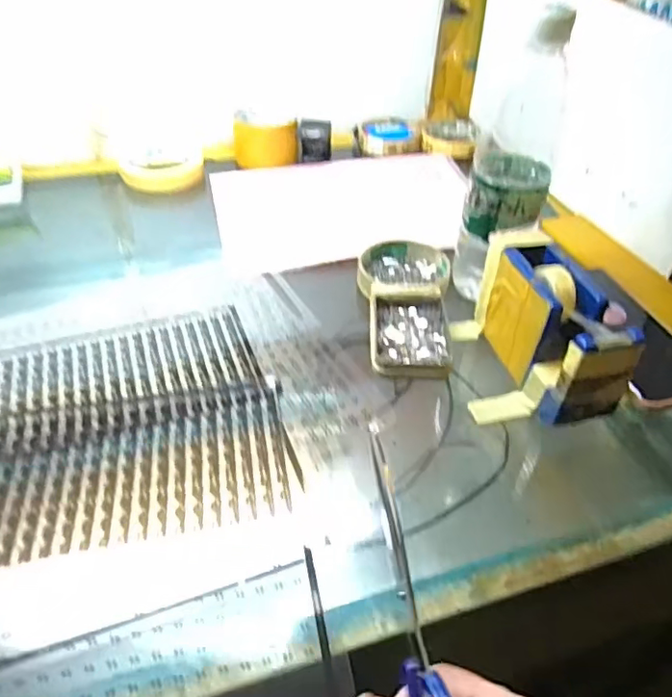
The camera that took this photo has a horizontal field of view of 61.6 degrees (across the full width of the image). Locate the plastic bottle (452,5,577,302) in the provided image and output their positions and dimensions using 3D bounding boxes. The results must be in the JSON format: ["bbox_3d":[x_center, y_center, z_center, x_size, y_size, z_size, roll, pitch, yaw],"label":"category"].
[{"bbox_3d":[0.136,-0.139,0.440,0.064,0.216,0.071,17,44,16],"label":"plastic bottle"}]

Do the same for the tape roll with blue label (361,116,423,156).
[{"bbox_3d":[0.072,-0.279,0.746,0.078,0.027,0.073,0,41,0],"label":"tape roll with blue label"}]

